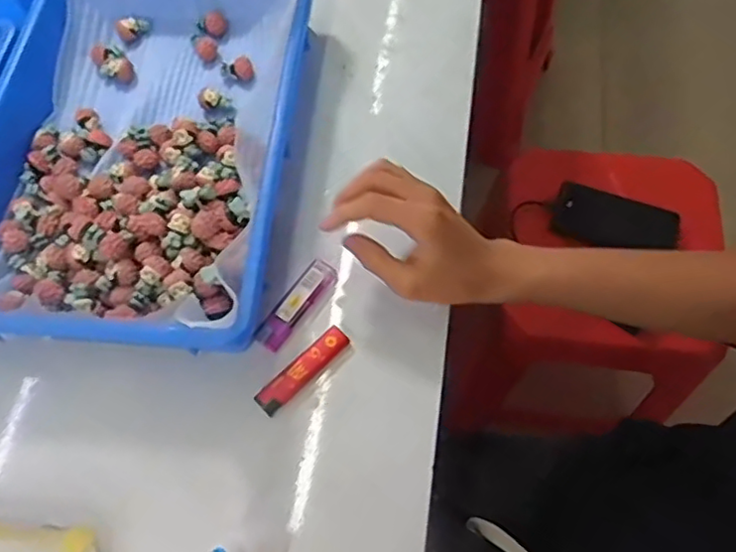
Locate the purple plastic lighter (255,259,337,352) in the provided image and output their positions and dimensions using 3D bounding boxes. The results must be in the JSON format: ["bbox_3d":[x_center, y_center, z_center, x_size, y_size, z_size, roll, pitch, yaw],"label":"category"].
[{"bbox_3d":[-0.053,0.021,0.472,0.022,0.014,0.079,33,71,16],"label":"purple plastic lighter"}]

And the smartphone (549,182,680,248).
[{"bbox_3d":[0.322,-0.072,0.806,0.160,0.008,0.069,18,88,7],"label":"smartphone"}]

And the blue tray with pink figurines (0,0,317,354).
[{"bbox_3d":[-0.187,-0.119,0.512,0.241,0.067,0.359,5,65,5],"label":"blue tray with pink figurines"}]

